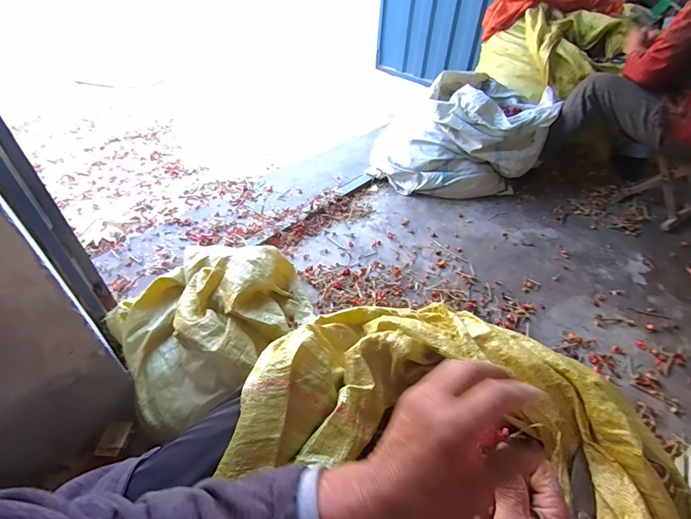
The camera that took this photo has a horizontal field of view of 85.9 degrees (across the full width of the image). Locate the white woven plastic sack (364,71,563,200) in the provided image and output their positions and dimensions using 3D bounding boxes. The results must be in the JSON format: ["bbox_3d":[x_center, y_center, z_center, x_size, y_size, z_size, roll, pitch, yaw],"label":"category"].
[{"bbox_3d":[0.506,-0.573,1.686,0.713,0.369,0.557,13,46,12],"label":"white woven plastic sack"}]

